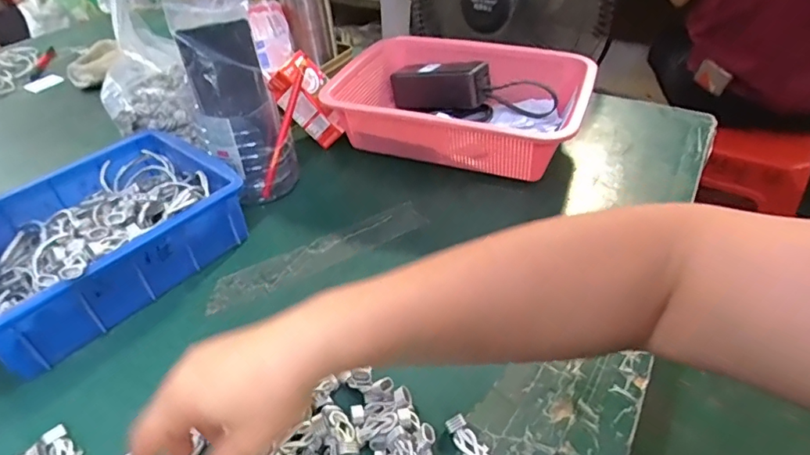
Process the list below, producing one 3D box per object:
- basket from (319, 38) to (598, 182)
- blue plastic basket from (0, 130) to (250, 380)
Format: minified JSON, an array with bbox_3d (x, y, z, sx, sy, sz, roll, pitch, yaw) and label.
[{"bbox_3d":[0.072,-0.154,0.643,0.298,0.094,0.222,15,42,19],"label":"basket"},{"bbox_3d":[-0.296,0.008,0.480,0.178,0.078,0.243,26,46,29],"label":"blue plastic basket"}]

